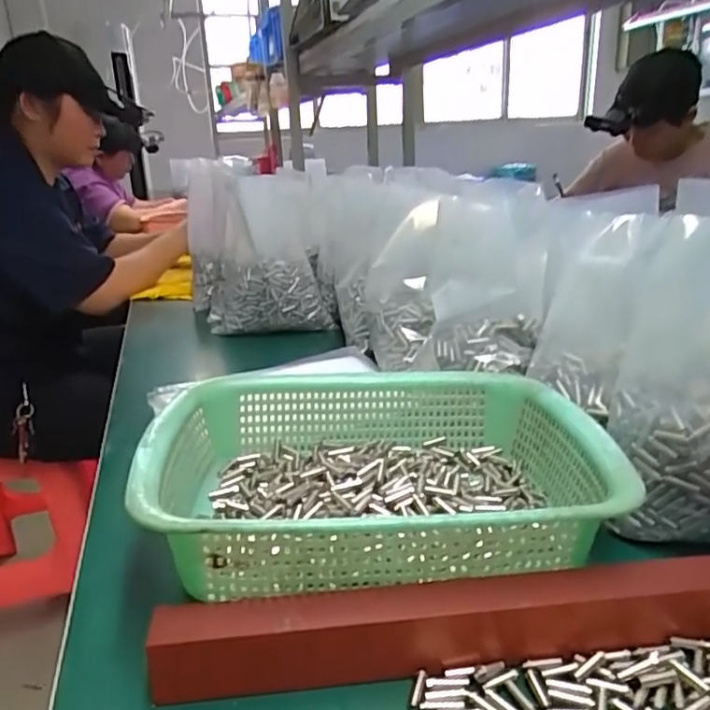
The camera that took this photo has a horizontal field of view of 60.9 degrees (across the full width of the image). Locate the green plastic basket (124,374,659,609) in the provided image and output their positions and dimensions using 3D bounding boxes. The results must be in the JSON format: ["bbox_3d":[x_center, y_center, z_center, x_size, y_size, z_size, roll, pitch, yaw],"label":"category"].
[{"bbox_3d":[0.015,0.079,0.430,0.298,0.080,0.227,-4,21,-2],"label":"green plastic basket"}]

